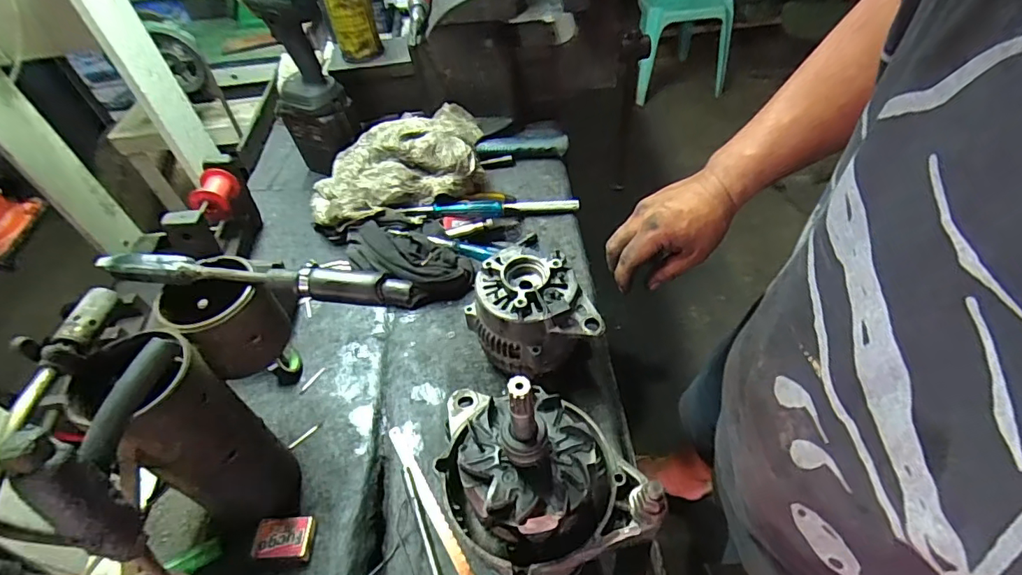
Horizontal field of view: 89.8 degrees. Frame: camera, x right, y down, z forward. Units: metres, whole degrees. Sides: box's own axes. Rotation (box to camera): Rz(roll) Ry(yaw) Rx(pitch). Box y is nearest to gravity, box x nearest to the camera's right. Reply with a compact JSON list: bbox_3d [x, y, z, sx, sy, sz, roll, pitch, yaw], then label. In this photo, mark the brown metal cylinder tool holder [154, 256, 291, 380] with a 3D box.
[{"bbox_3d":[-0.265,0.027,0.483,0.086,0.091,0.085,35,61,30],"label":"brown metal cylinder tool holder"}]

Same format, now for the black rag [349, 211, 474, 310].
[{"bbox_3d":[-0.151,-0.044,0.748,0.146,0.071,0.159,-30,53,-19],"label":"black rag"}]

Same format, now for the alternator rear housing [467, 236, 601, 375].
[{"bbox_3d":[0.025,0.035,0.611,0.127,0.110,0.143,-25,51,-15],"label":"alternator rear housing"}]

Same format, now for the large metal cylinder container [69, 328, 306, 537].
[{"bbox_3d":[-0.282,0.143,0.475,0.084,0.225,0.092,-3,49,3],"label":"large metal cylinder container"}]

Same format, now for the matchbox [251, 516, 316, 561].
[{"bbox_3d":[-0.231,0.255,0.522,0.057,0.014,0.041,-6,49,1],"label":"matchbox"}]

